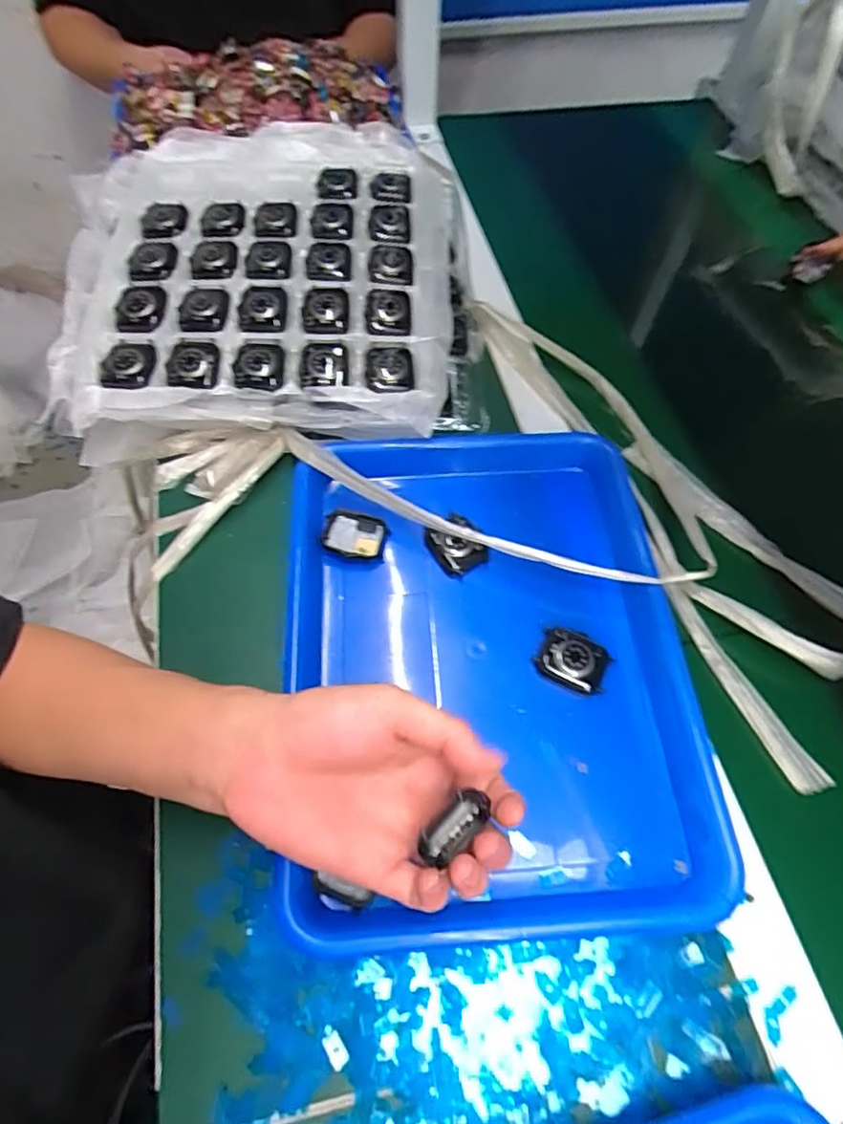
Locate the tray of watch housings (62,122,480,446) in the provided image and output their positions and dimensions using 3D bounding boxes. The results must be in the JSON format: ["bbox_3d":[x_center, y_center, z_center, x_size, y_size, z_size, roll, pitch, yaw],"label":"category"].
[{"bbox_3d":[-0.129,-0.255,0.531,0.340,0.071,0.355,-2,60,-1],"label":"tray of watch housings"}]

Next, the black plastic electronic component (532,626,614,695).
[{"bbox_3d":[0.100,0.066,0.396,0.045,0.012,0.037,26,63,14],"label":"black plastic electronic component"}]

